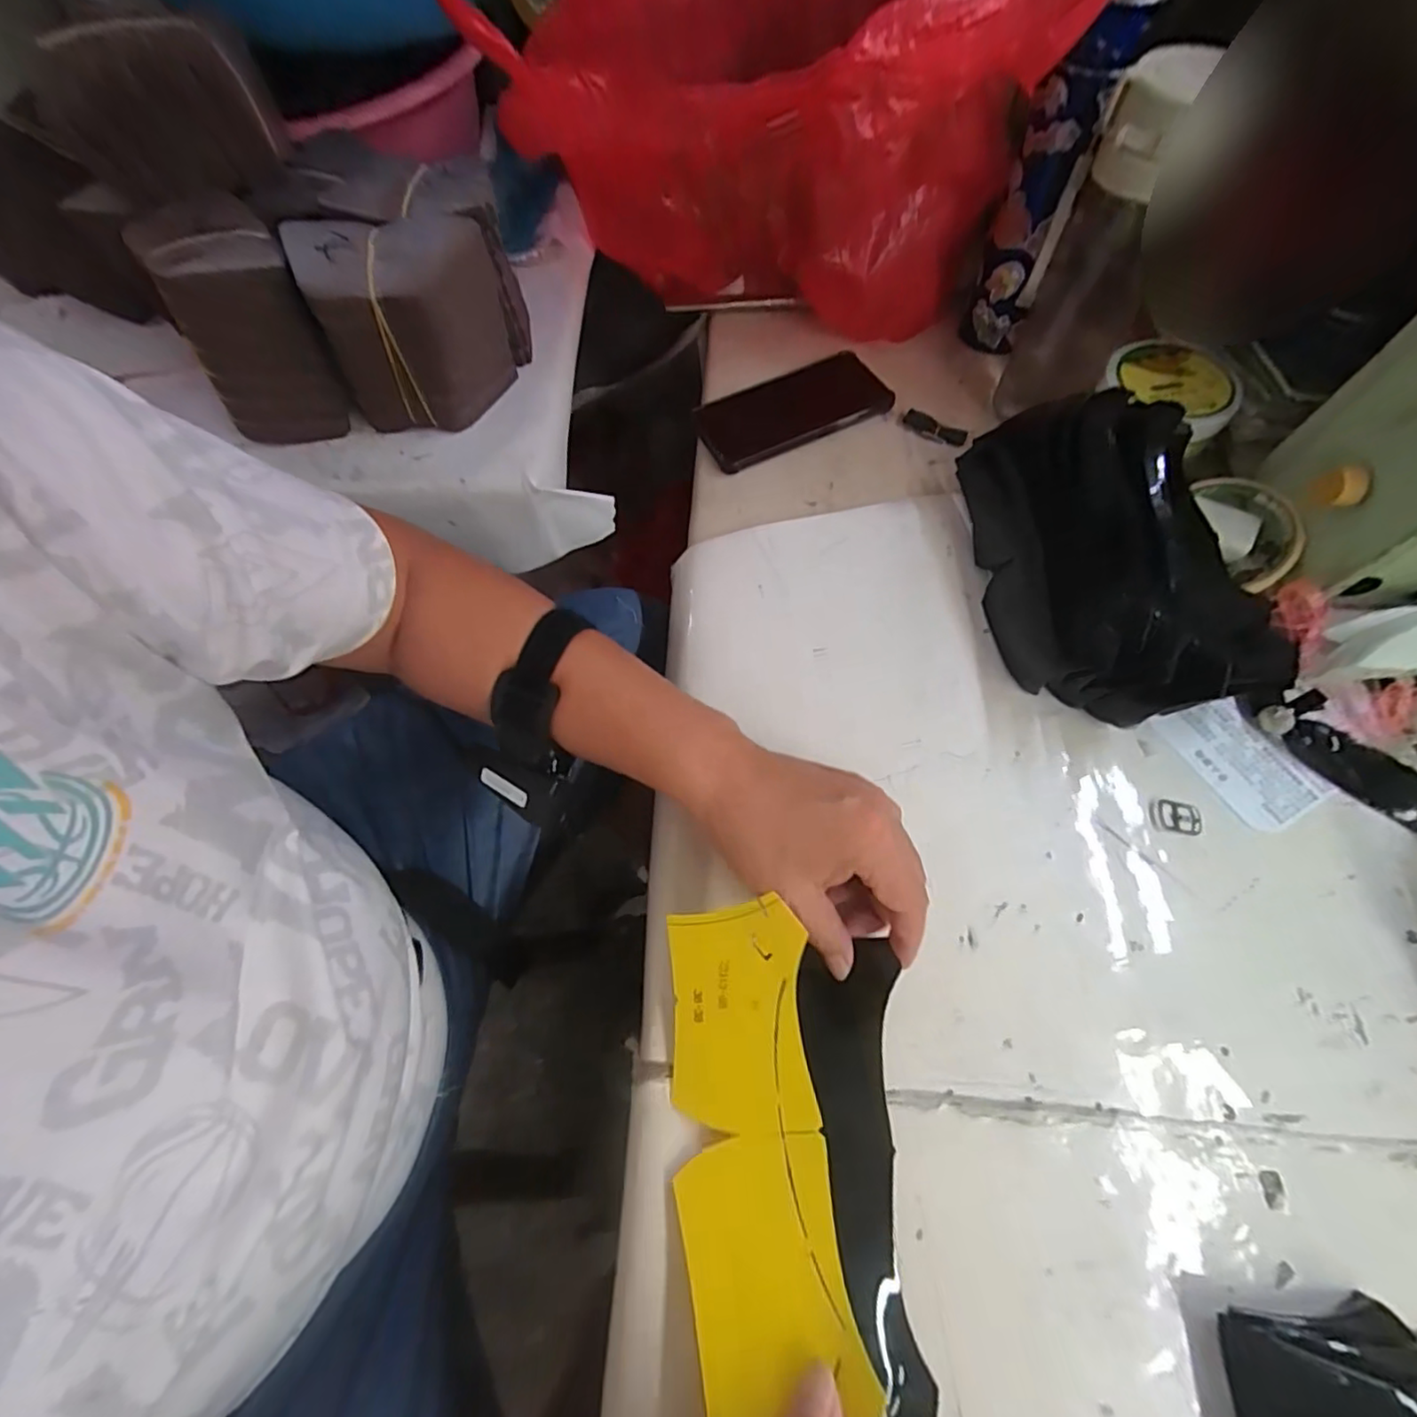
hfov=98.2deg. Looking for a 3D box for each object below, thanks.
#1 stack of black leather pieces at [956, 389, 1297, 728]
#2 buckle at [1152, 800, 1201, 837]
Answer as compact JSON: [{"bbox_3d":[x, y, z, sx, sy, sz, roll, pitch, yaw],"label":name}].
[{"bbox_3d":[0.270,-0.103,0.413,0.140,0.087,0.231,-3,63,1],"label":"stack of black leather pieces"},{"bbox_3d":[0.287,0.067,0.375,0.026,0.004,0.020,10,64,8],"label":"buckle"}]

